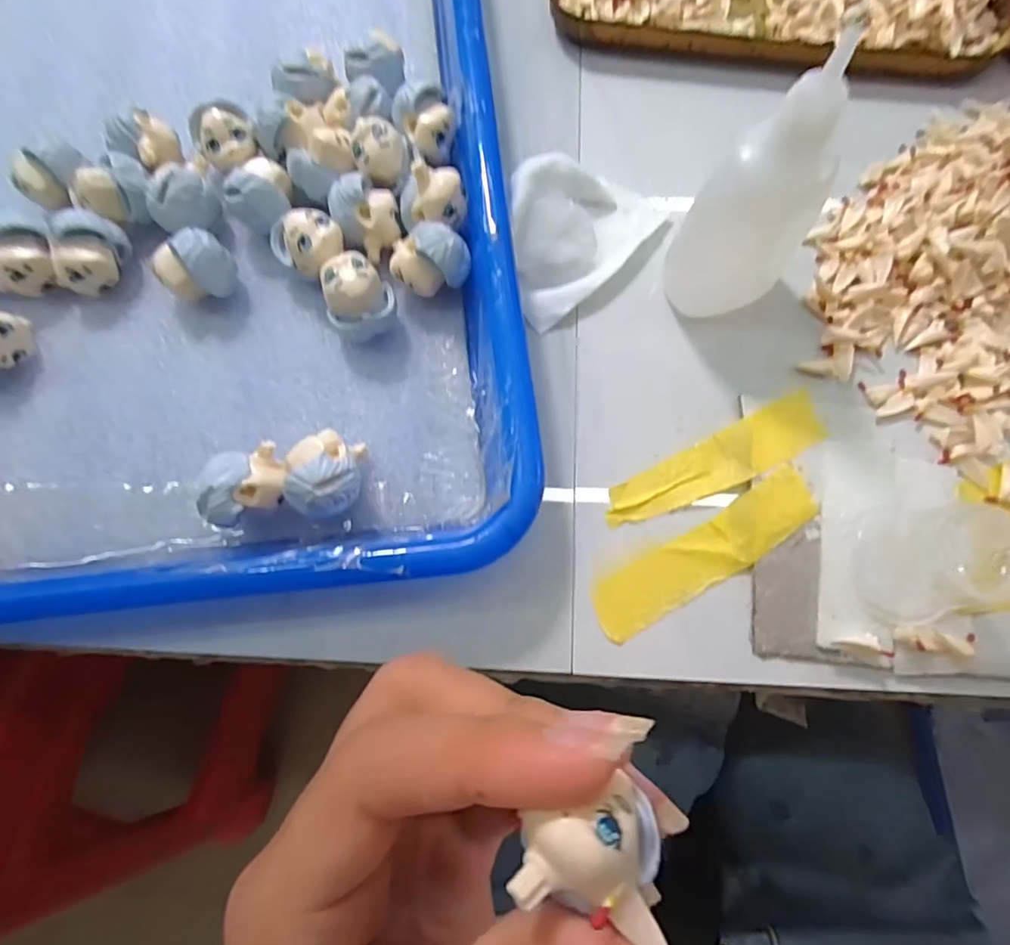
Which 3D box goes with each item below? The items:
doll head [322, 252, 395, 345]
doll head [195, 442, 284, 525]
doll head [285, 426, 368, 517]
[{"bbox_3d":[-0.051,-0.061,0.194,0.023,0.026,0.021,0,74,1],"label":"doll head"},{"bbox_3d":[-0.081,0.005,0.175,0.023,0.023,0.022,-14,76,-3],"label":"doll head"},{"bbox_3d":[-0.057,0.001,0.176,0.019,0.026,0.027,-3,76,0],"label":"doll head"}]

